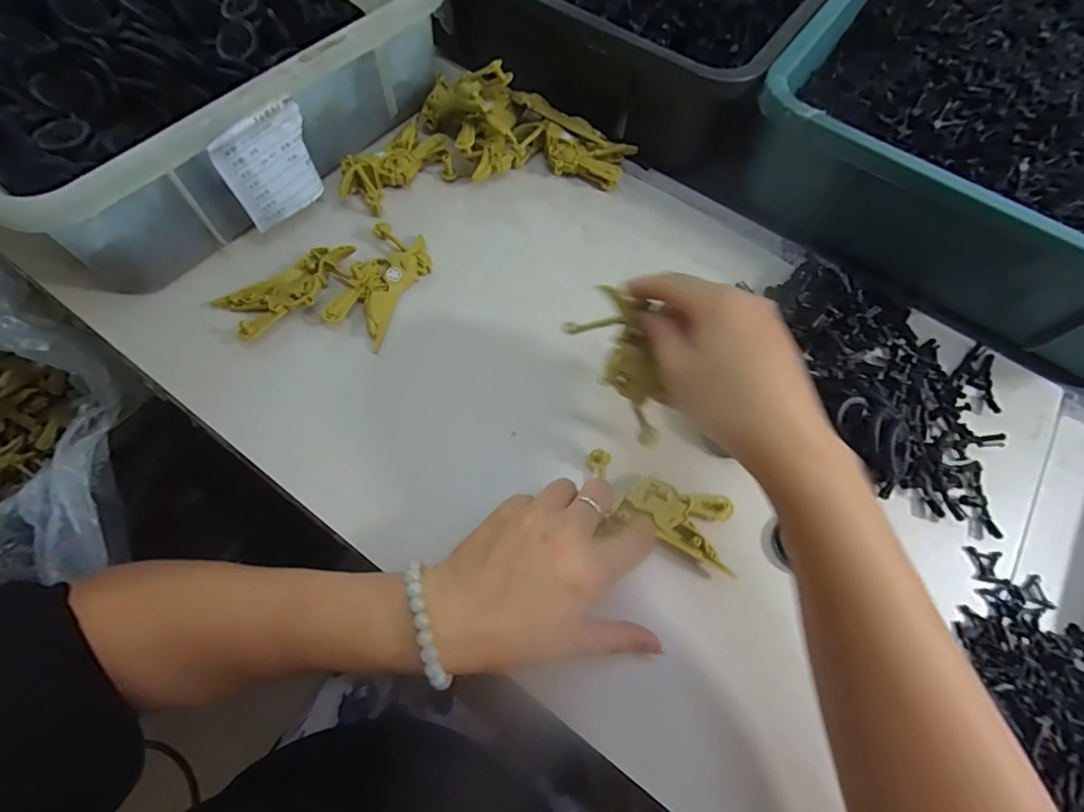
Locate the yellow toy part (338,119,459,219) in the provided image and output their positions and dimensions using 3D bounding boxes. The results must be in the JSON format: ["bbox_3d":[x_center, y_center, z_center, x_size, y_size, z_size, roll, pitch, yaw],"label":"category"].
[{"bbox_3d":[-0.119,-0.197,0.417,0.094,0.025,0.054,-42,73,-18],"label":"yellow toy part"}]

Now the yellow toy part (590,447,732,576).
[{"bbox_3d":[0.075,0.063,0.318,0.104,0.010,0.047,29,68,8],"label":"yellow toy part"}]

